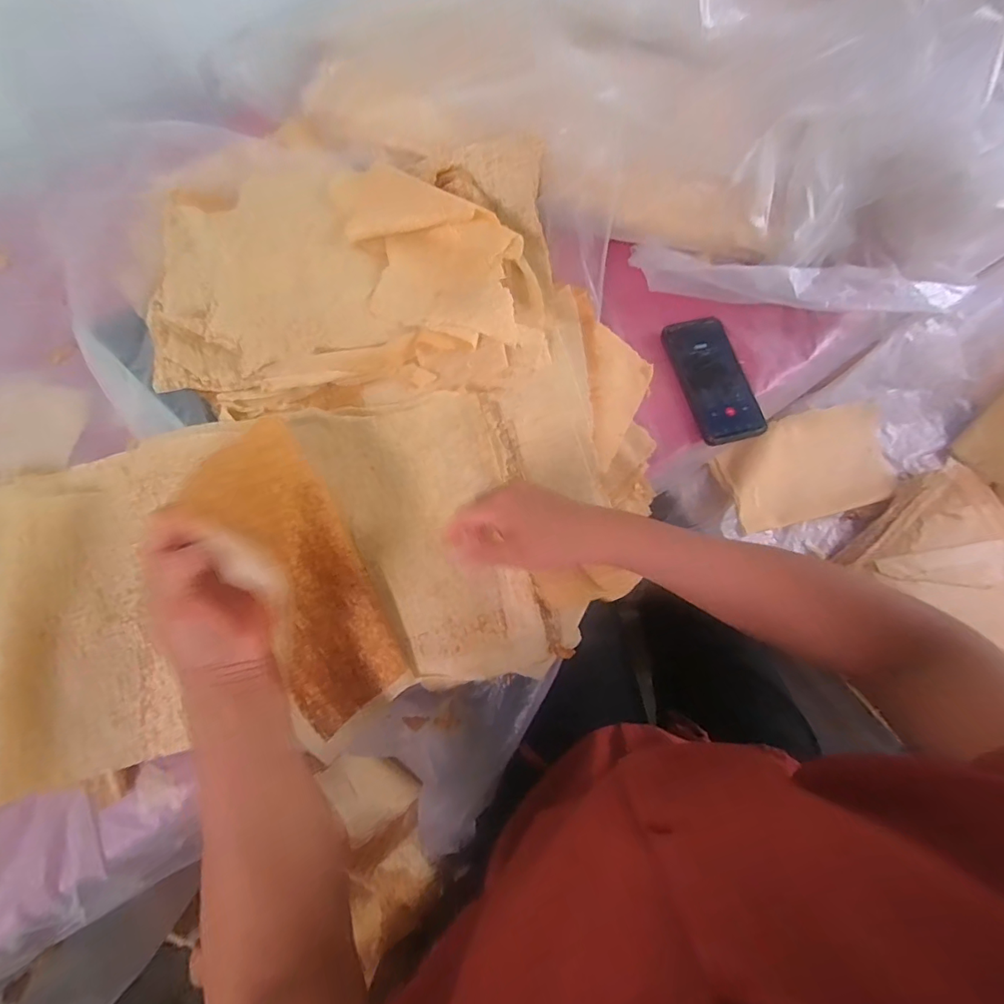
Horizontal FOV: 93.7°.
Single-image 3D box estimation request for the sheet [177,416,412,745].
[{"bbox_3d":[-0.173,0.061,0.409,0.095,0.057,0.261,-23,93,-7],"label":"sheet"}]

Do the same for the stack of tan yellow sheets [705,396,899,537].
[{"bbox_3d":[0.434,-0.053,0.660,0.264,0.021,0.142,-13,79,-9],"label":"stack of tan yellow sheets"}]

